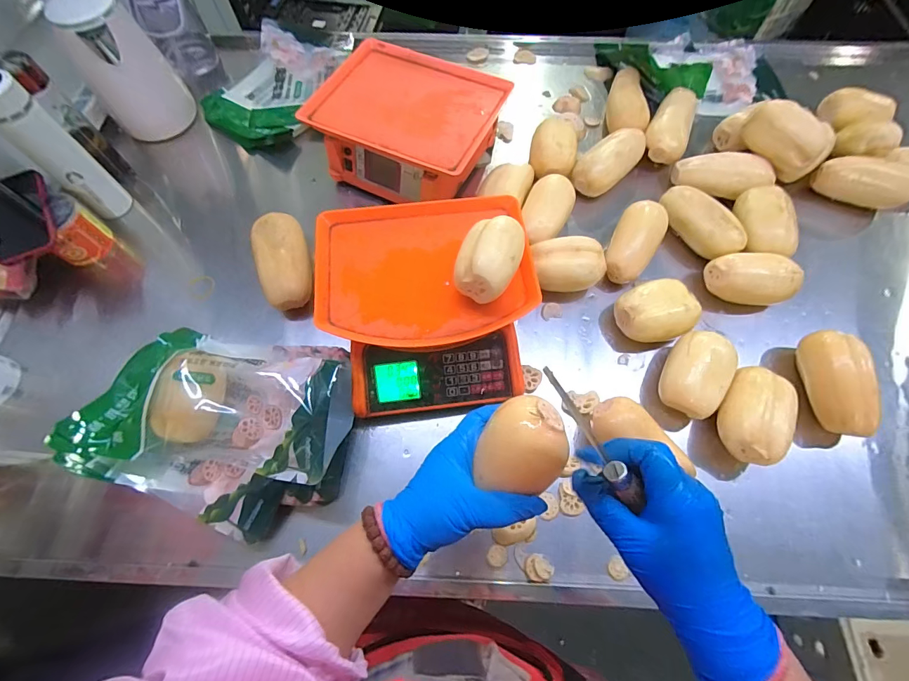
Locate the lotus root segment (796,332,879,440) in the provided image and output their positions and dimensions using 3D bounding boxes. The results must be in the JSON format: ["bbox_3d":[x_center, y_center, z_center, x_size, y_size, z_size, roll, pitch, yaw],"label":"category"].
[{"bbox_3d":[0.534,0.058,0.551,0.066,0.072,0.146,3,66,1],"label":"lotus root segment"}]

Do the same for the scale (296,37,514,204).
[{"bbox_3d":[-0.077,-0.382,0.711,0.300,0.120,0.254,26,68,11],"label":"scale"}]

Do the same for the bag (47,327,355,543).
[{"bbox_3d":[-0.312,0.100,0.500,0.336,0.097,0.236,8,66,4],"label":"bag"}]

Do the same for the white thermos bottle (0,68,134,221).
[{"bbox_3d":[-0.622,-0.293,0.625,0.058,0.223,0.067,36,70,15],"label":"white thermos bottle"}]

